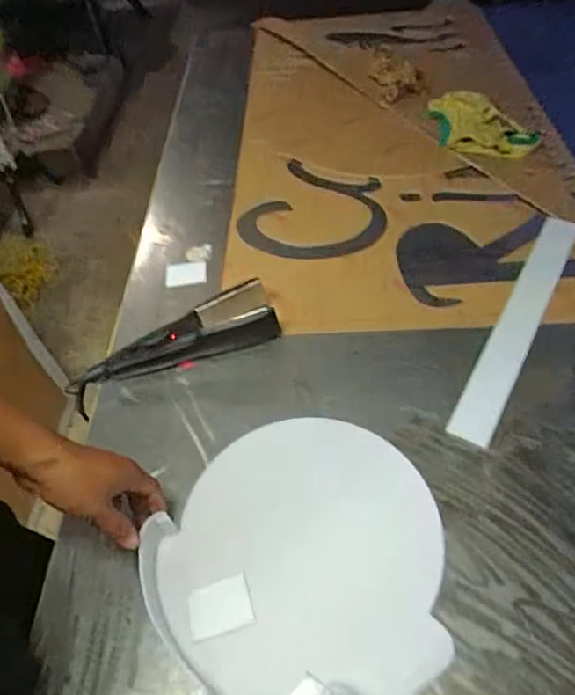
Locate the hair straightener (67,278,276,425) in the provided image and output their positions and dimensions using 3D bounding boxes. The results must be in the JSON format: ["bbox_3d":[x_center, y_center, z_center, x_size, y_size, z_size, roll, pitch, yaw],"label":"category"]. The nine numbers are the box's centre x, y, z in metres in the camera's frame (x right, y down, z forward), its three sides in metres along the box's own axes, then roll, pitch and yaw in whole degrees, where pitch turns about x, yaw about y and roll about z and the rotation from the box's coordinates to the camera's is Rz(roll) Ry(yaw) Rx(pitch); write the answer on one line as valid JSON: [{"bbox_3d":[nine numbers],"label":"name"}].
[{"bbox_3d":[-0.157,0.000,0.726,0.298,0.054,0.075,-23,51,-14],"label":"hair straightener"}]

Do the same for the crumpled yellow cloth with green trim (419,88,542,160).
[{"bbox_3d":[0.374,-0.452,1.065,0.157,0.041,0.254,-25,51,-13],"label":"crumpled yellow cloth with green trim"}]

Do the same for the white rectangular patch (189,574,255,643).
[{"bbox_3d":[-0.069,0.262,0.527,0.061,0.004,0.048,-17,50,-9],"label":"white rectangular patch"}]

